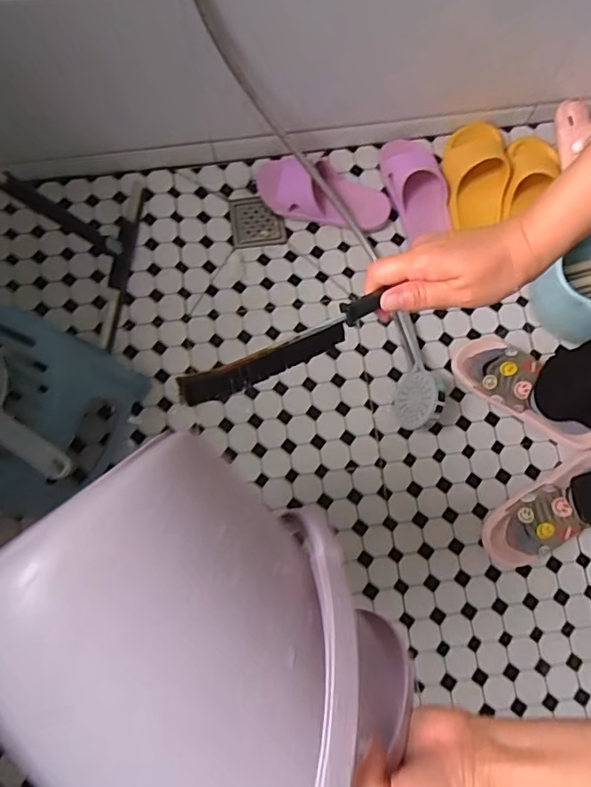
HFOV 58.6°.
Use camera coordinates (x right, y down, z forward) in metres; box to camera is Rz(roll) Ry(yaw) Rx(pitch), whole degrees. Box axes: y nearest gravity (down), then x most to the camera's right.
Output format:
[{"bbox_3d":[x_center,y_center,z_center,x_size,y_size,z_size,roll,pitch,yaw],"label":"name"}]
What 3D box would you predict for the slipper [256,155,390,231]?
[{"bbox_3d":[0.048,-0.374,0.951,0.251,0.079,0.108,19,79,3],"label":"slipper"}]

